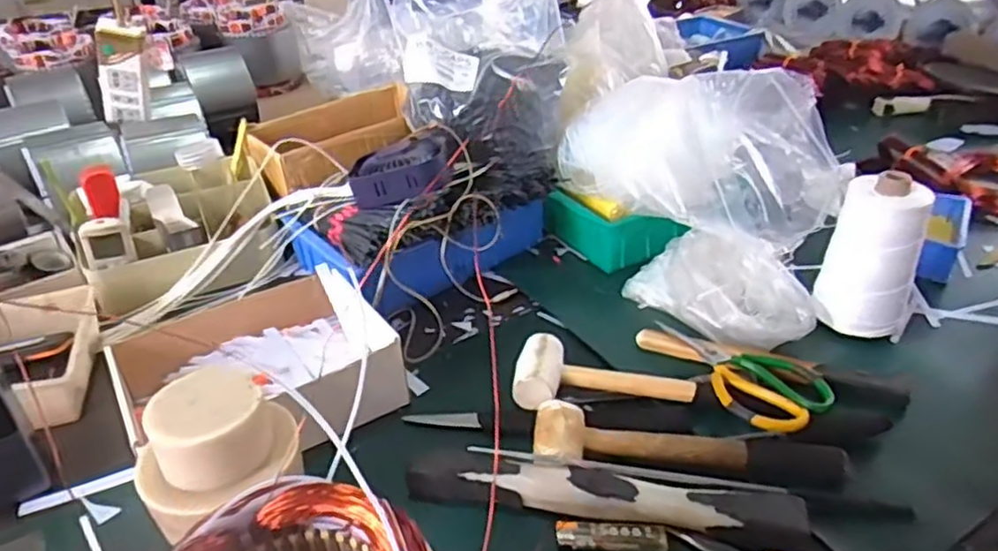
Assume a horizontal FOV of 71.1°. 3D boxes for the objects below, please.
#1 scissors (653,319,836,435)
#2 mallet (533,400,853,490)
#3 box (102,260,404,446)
[{"bbox_3d":[0.222,0.095,0.675,0.175,0.013,0.101,27,43,36],"label":"scissors"},{"bbox_3d":[0.162,0.144,0.607,0.262,0.047,0.065,-1,31,4],"label":"mallet"},{"bbox_3d":[-0.238,0.096,0.699,0.248,0.072,0.201,-23,36,-29],"label":"box"}]

